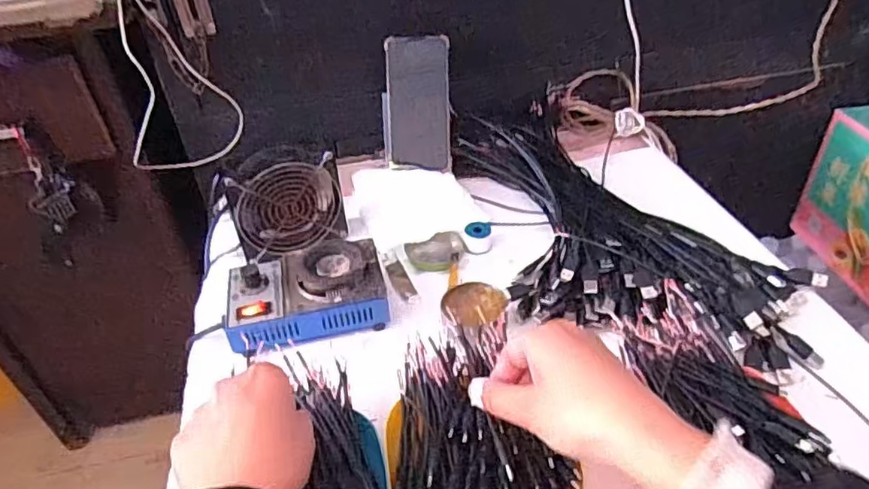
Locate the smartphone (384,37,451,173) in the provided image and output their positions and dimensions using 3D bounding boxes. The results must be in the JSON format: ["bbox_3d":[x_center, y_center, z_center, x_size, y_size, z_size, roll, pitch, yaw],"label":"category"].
[{"bbox_3d":[-0.019,-0.177,0.762,0.077,0.160,0.007,0,14,8],"label":"smartphone"}]

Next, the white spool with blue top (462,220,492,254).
[{"bbox_3d":[0.048,-0.009,0.674,0.032,0.025,0.033,-3,40,2],"label":"white spool with blue top"}]

